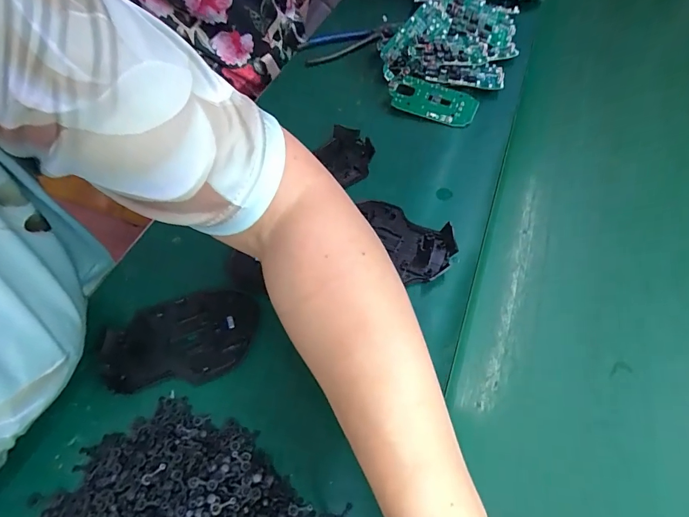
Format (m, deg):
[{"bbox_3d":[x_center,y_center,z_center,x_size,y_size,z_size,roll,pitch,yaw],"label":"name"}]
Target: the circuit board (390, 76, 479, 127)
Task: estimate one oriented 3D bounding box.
[{"bbox_3d":[0.096,-0.174,0.439,0.097,0.008,0.045,23,77,13],"label":"circuit board"}]

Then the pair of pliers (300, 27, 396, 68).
[{"bbox_3d":[0.002,-0.283,0.526,0.133,0.022,0.055,-4,54,17],"label":"pair of pliers"}]

